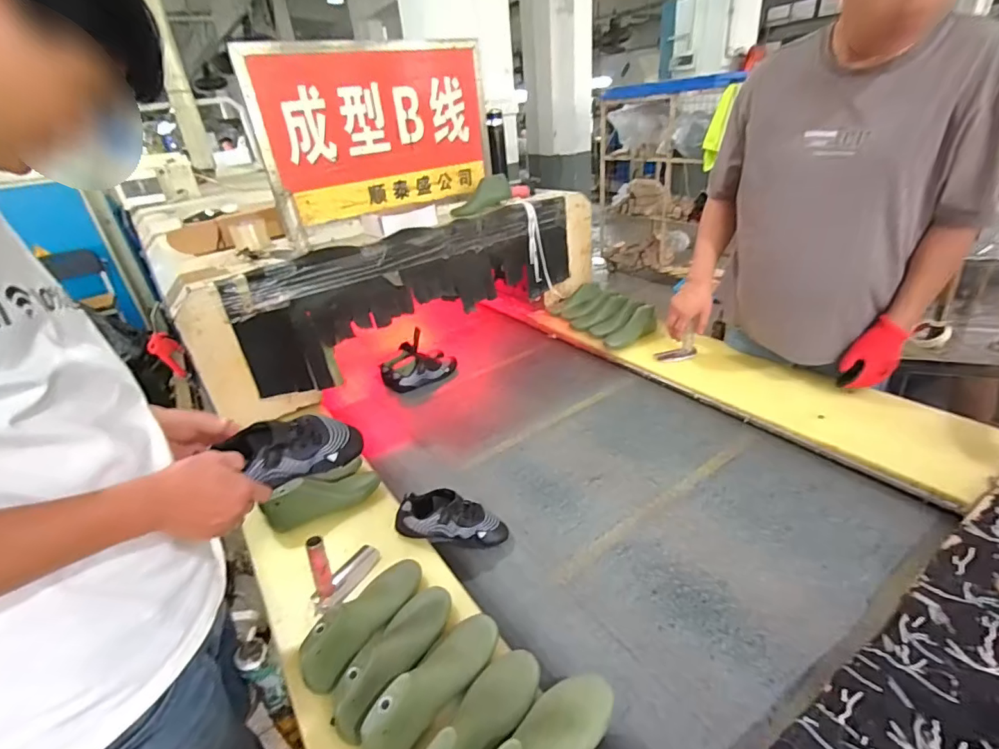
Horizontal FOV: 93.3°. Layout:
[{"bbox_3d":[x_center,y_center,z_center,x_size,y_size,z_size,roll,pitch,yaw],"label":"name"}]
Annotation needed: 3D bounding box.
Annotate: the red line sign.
[{"bbox_3d":[-0.324,-0.684,1.374,0.673,0.487,0.033,-18,27,-28],"label":"red line sign"}]

